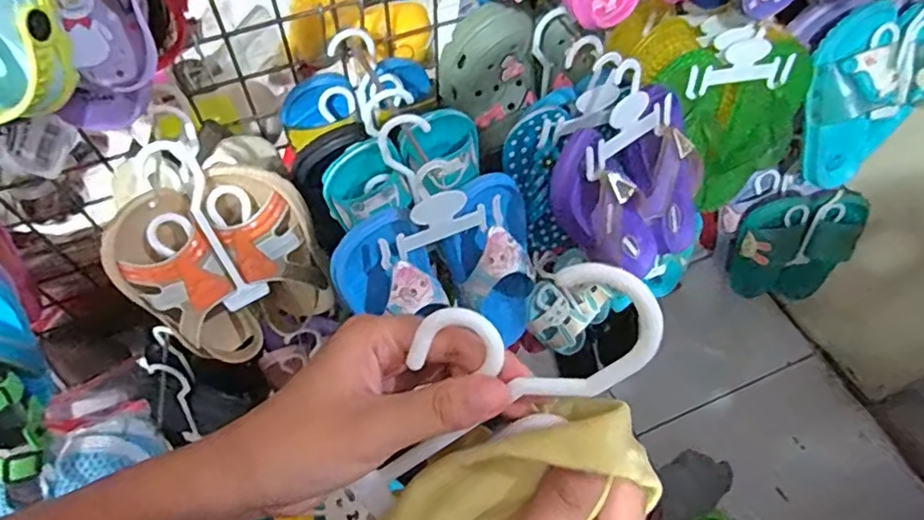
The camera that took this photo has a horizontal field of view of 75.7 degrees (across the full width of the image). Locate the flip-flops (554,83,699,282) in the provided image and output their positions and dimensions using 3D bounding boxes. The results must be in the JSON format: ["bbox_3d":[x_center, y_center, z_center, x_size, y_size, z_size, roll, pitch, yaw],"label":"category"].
[{"bbox_3d":[0.158,-0.060,0.567,0.173,0.187,0.052,-34,38,-18],"label":"flip-flops"}]

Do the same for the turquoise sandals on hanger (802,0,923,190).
[{"bbox_3d":[0.467,-0.192,0.689,0.138,0.186,0.116,-36,66,-20],"label":"turquoise sandals on hanger"}]

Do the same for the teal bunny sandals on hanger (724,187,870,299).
[{"bbox_3d":[0.498,-0.019,0.905,0.159,0.177,0.085,-4,59,-4],"label":"teal bunny sandals on hanger"}]

